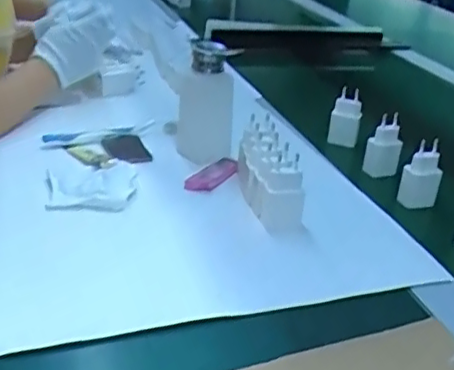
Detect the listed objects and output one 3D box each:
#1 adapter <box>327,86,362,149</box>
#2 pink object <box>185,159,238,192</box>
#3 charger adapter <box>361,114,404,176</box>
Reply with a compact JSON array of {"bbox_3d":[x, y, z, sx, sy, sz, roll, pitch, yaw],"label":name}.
[{"bbox_3d":[0.171,-0.096,0.912,0.042,0.080,0.027,10,29,10],"label":"adapter"},{"bbox_3d":[-0.015,-0.010,0.731,0.032,0.015,0.074,23,34,30],"label":"pink object"},{"bbox_3d":[0.204,-0.051,0.821,0.044,0.079,0.021,10,29,10],"label":"charger adapter"}]

